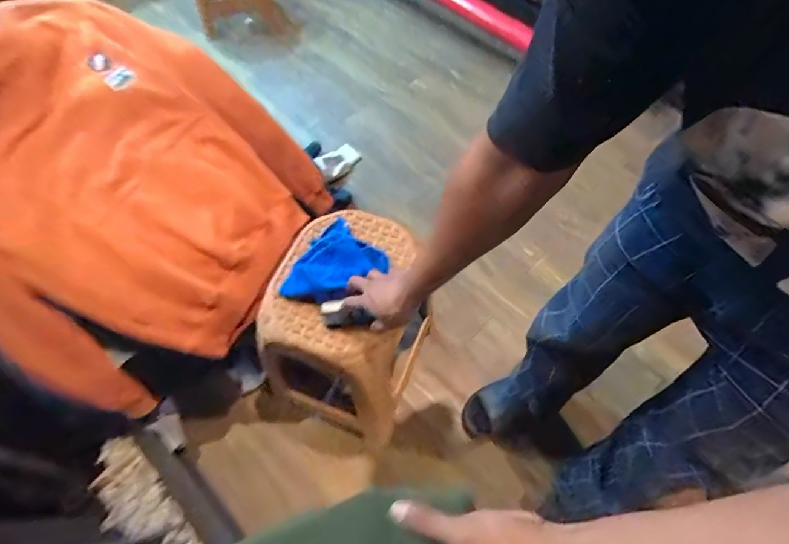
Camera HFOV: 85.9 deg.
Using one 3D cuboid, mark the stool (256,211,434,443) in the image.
[{"bbox_3d":[-0.078,0.137,0.947,0.347,0.412,0.358,18,61,8],"label":"stool"}]

